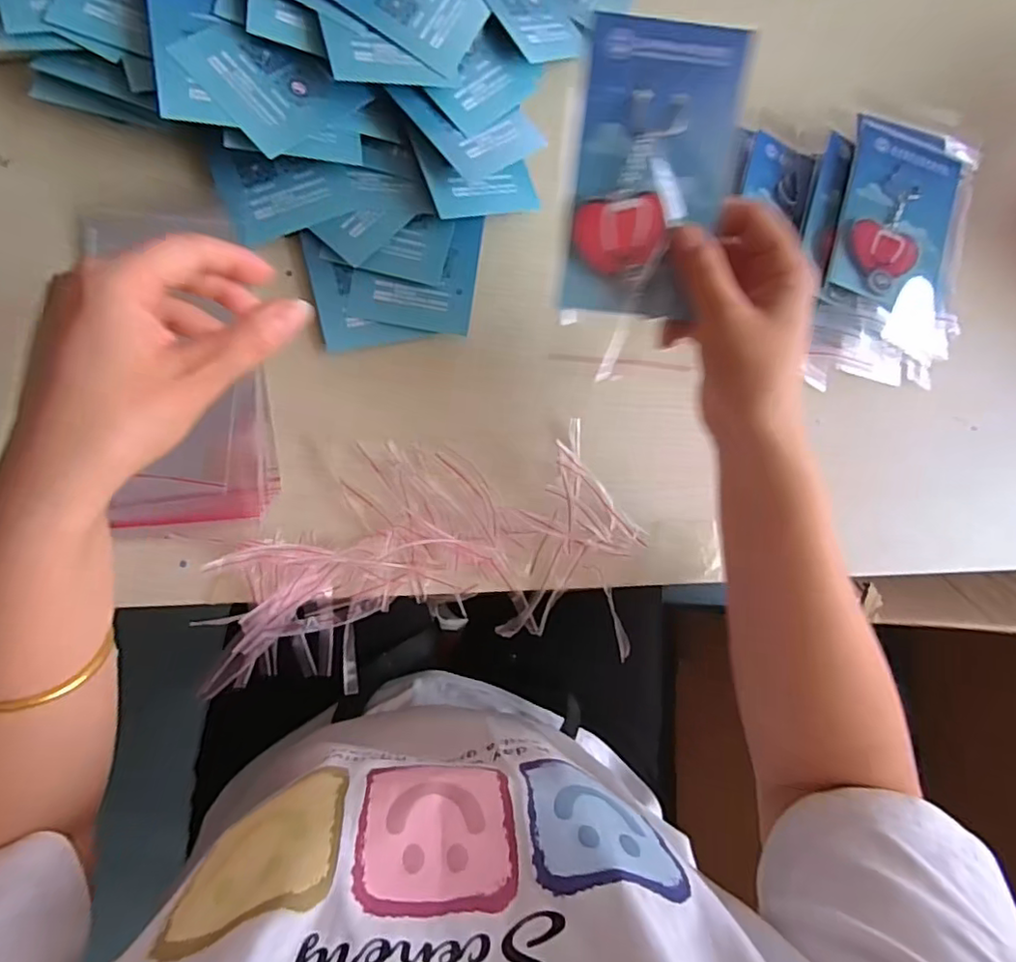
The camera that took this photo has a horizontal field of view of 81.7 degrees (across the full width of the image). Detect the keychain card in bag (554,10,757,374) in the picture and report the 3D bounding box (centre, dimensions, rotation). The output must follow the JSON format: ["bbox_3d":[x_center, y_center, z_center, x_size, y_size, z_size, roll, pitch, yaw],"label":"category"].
[{"bbox_3d":[0.072,-0.144,0.301,0.076,0.008,0.154,6,106,-2],"label":"keychain card in bag"}]

